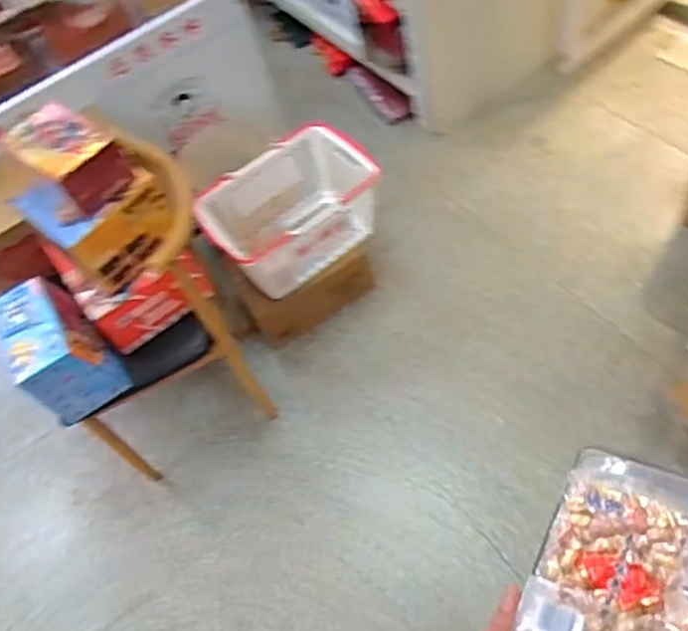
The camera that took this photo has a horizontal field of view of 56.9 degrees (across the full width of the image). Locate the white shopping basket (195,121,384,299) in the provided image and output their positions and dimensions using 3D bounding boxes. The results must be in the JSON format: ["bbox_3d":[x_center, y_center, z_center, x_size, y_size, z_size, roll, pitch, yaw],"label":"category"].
[{"bbox_3d":[-0.149,-0.288,1.743,0.448,0.253,0.335,-33,58,-18],"label":"white shopping basket"}]

